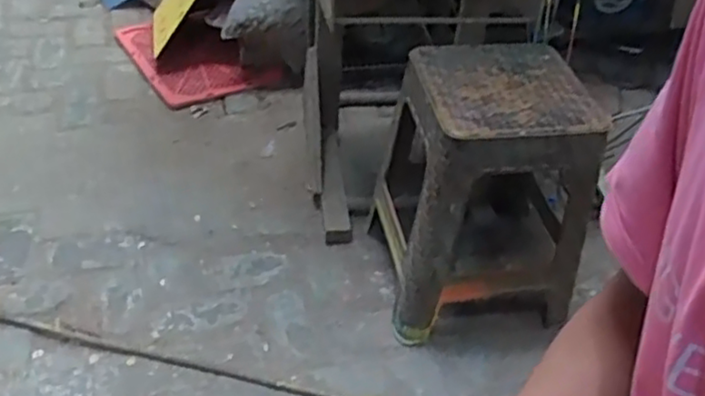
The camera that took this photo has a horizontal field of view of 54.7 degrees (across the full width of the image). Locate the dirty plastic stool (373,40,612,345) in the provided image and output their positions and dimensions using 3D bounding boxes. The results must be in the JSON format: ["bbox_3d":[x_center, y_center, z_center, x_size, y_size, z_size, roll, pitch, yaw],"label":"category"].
[{"bbox_3d":[0.231,-0.013,1.282,0.312,0.442,0.299,-6,41,-13],"label":"dirty plastic stool"}]

